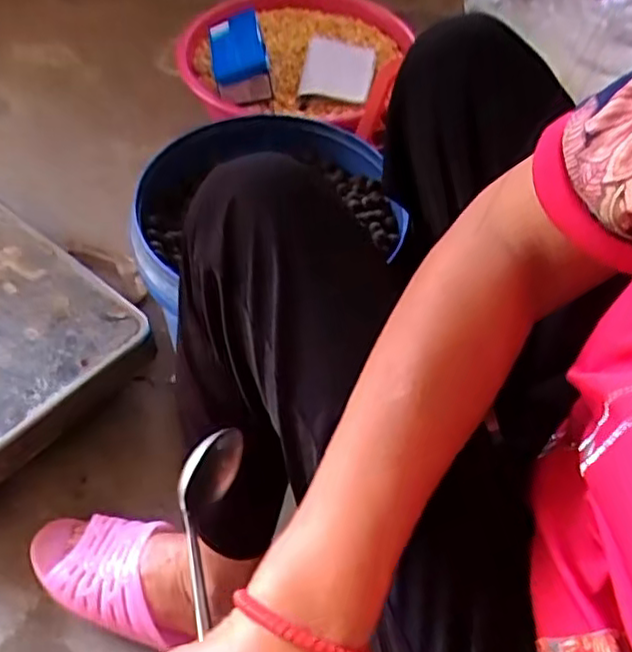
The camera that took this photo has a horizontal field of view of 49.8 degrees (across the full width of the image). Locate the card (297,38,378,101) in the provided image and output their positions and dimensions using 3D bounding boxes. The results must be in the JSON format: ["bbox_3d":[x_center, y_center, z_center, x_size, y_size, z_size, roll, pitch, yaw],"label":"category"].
[{"bbox_3d":[0.034,-0.401,1.057,0.108,0.009,0.165,8,50,3],"label":"card"}]

